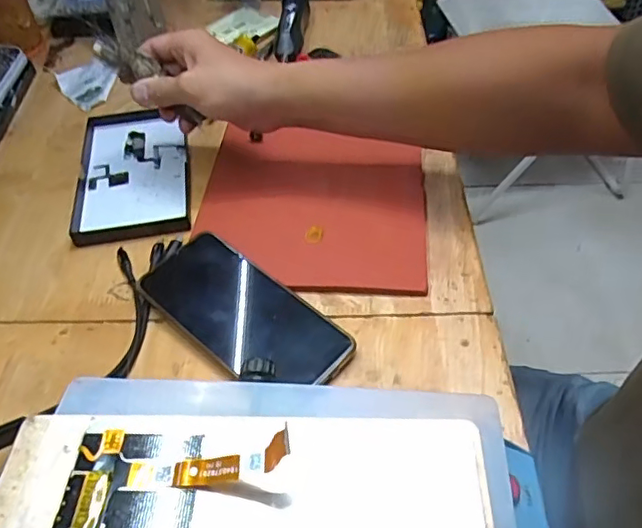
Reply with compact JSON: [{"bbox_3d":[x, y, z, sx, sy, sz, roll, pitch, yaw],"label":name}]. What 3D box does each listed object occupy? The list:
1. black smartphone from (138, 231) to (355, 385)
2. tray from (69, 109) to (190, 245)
[{"bbox_3d":[-0.058,0.035,0.426,0.165,0.013,0.079,30,60,21],"label":"black smartphone"},{"bbox_3d":[-0.181,-0.091,0.548,0.102,0.013,0.176,-9,50,-4],"label":"tray"}]

